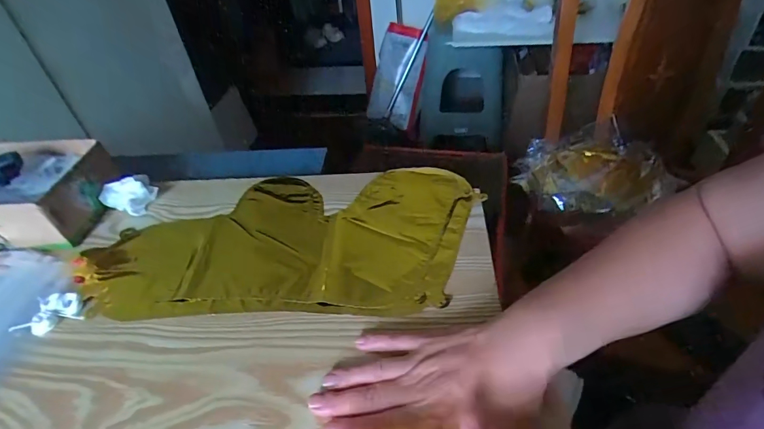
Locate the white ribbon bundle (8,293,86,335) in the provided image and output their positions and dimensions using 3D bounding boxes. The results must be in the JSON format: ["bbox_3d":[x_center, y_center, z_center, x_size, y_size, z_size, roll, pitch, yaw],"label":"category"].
[{"bbox_3d":[-0.325,0.097,0.395,0.062,0.013,0.039,-6,41,2],"label":"white ribbon bundle"}]

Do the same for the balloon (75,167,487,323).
[{"bbox_3d":[-0.110,0.022,0.449,0.408,0.007,0.201,-3,42,6],"label":"balloon"}]

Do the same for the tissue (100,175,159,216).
[{"bbox_3d":[-0.319,-0.028,0.517,0.050,0.032,0.050,11,45,20],"label":"tissue"}]

